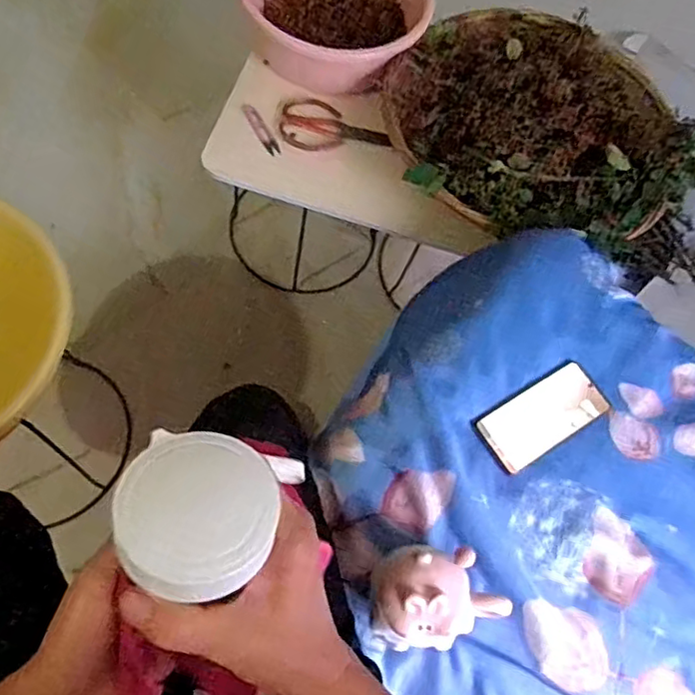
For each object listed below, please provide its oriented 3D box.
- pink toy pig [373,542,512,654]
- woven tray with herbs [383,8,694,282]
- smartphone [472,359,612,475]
[{"bbox_3d":[0.089,0.245,0.597,0.137,0.090,0.095,3,67,-8],"label":"pink toy pig"},{"bbox_3d":[0.321,-0.344,0.969,0.524,0.092,0.409,20,66,0],"label":"woven tray with herbs"},{"bbox_3d":[0.234,0.080,0.730,0.160,0.007,0.077,-28,74,-18],"label":"smartphone"}]

